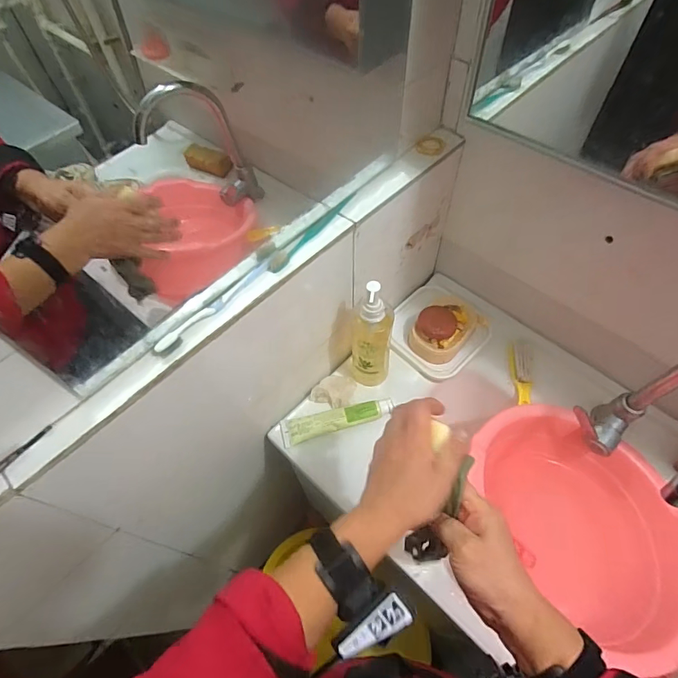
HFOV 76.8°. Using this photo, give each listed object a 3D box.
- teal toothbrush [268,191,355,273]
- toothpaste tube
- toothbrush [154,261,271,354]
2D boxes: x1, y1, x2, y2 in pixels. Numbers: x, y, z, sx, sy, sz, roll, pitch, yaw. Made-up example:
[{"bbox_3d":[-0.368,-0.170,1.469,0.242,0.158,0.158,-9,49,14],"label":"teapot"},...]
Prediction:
[{"bbox_3d":[-0.033,-0.138,0.540,0.019,0.014,0.164,29,63,19],"label":"teal toothbrush"},{"bbox_3d":[-0.003,0.136,0.703,0.183,0.031,0.045,-8,57,-3],"label":"toothpaste tube"},{"bbox_3d":[-0.134,-0.037,0.472,0.015,0.011,0.159,36,65,22],"label":"toothbrush"}]

